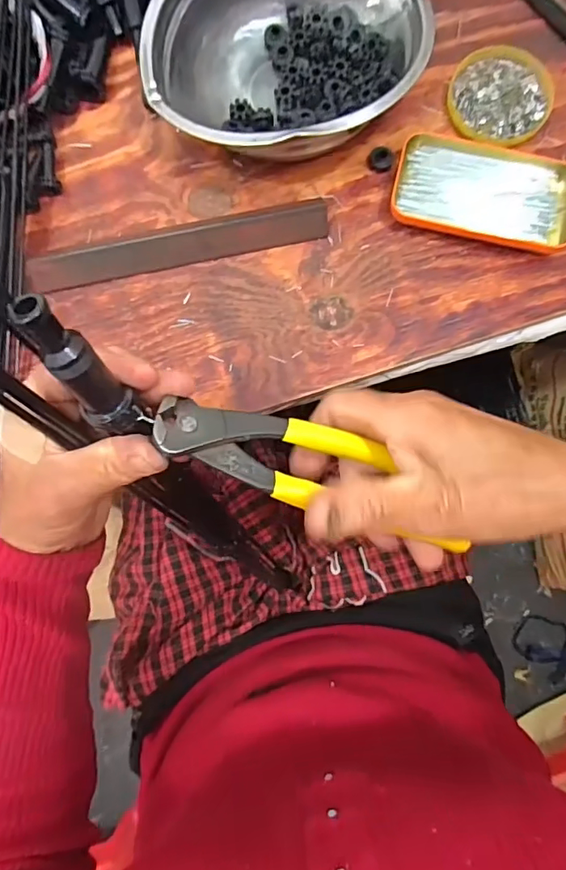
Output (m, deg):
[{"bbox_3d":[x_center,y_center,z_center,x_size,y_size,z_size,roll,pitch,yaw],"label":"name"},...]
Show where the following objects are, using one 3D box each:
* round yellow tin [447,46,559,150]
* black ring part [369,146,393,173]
[{"bbox_3d":[0.179,-0.279,0.429,0.081,0.021,0.082,0,89,-2],"label":"round yellow tin"},{"bbox_3d":[0.080,-0.225,0.419,0.018,0.010,0.017,0,83,0],"label":"black ring part"}]

